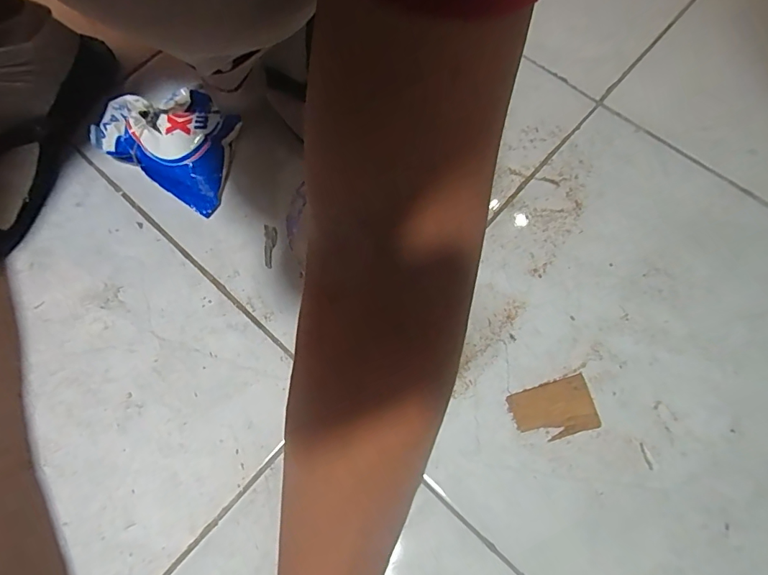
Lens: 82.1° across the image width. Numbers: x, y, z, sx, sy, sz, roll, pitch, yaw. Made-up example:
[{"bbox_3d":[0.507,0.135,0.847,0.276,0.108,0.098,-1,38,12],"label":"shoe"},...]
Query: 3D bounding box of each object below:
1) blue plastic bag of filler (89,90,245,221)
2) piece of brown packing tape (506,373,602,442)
[{"bbox_3d":[-0.202,-0.148,0.424,0.134,0.048,0.110,25,73,10],"label":"blue plastic bag of filler"},{"bbox_3d":[0.136,0.098,0.352,0.065,0.005,0.042,-16,71,-4],"label":"piece of brown packing tape"}]

